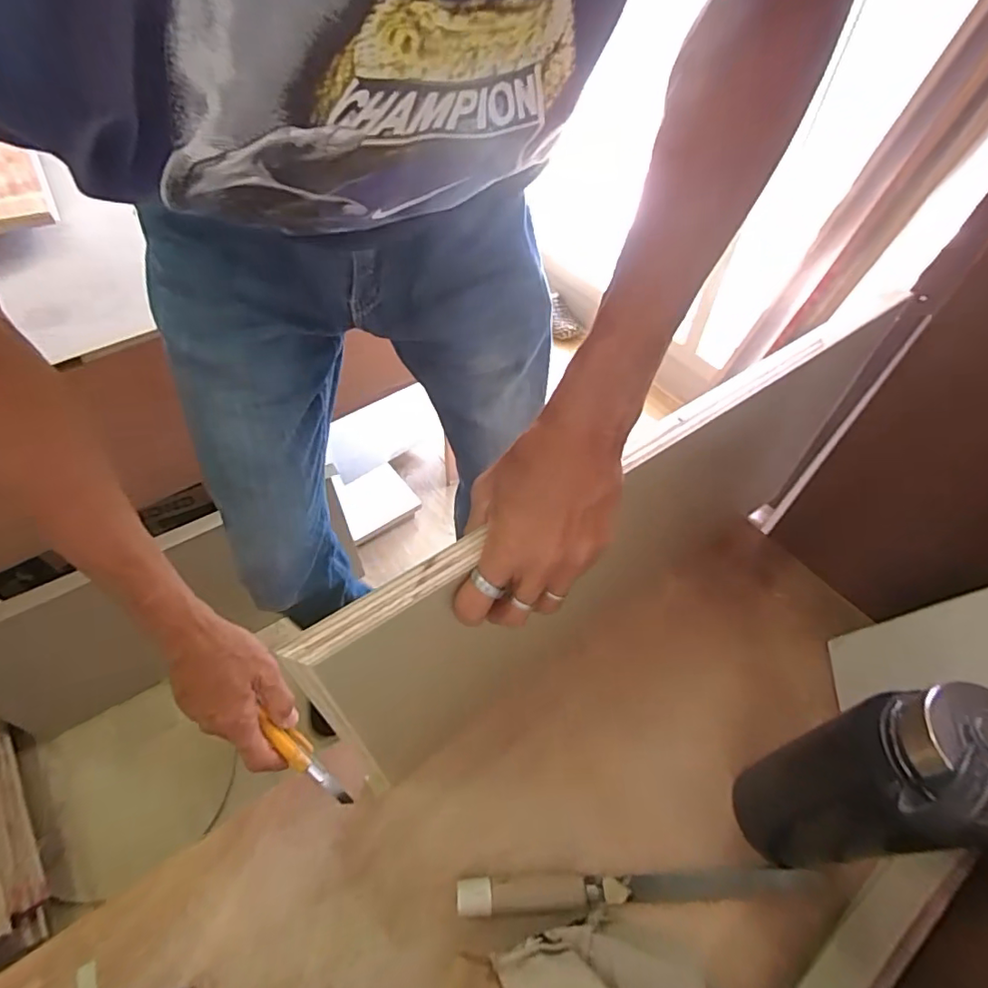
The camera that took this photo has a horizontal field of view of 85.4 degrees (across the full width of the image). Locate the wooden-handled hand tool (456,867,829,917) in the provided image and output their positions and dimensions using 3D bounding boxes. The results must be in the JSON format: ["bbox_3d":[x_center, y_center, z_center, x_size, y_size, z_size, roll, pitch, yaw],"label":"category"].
[{"bbox_3d":[0.129,0.334,0.453,0.316,0.024,0.026,0,51,-3],"label":"wooden-handled hand tool"}]

